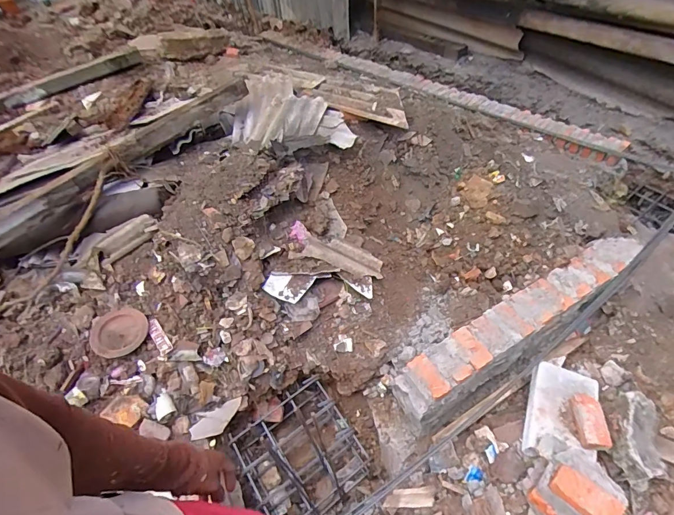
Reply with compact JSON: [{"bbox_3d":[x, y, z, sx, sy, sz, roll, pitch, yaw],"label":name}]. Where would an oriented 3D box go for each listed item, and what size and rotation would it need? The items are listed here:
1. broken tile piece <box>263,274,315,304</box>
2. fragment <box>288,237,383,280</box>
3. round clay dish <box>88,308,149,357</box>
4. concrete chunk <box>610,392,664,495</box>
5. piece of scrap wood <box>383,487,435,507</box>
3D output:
[{"bbox_3d":[-0.192,0.124,1.574,0.193,0.013,0.105,3,82,-1],"label":"broken tile piece"},{"bbox_3d":[0.003,-0.008,1.624,0.382,0.051,0.131,16,64,-9],"label":"fragment"},{"bbox_3d":[-0.824,0.282,1.493,0.201,0.028,0.177,-22,64,-14],"label":"round clay dish"},{"bbox_3d":[0.936,0.559,1.223,0.134,0.084,0.280,10,68,20],"label":"concrete chunk"},{"bbox_3d":[0.245,0.812,1.340,0.177,0.011,0.076,-23,10,30],"label":"piece of scrap wood"}]

